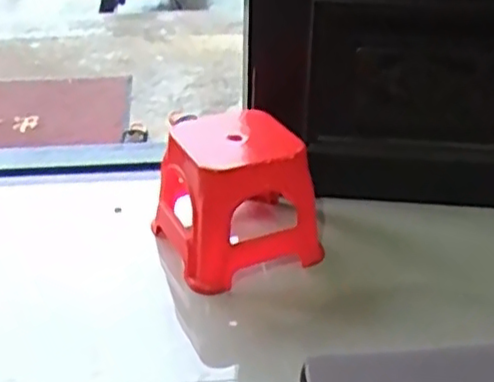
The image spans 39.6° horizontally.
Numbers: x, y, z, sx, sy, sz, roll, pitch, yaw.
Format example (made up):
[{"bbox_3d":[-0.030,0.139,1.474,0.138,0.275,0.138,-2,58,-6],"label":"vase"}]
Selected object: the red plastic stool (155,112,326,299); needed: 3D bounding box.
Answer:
[{"bbox_3d":[-0.032,0.007,1.488,0.279,0.302,0.288,-16,35,-25],"label":"red plastic stool"}]

